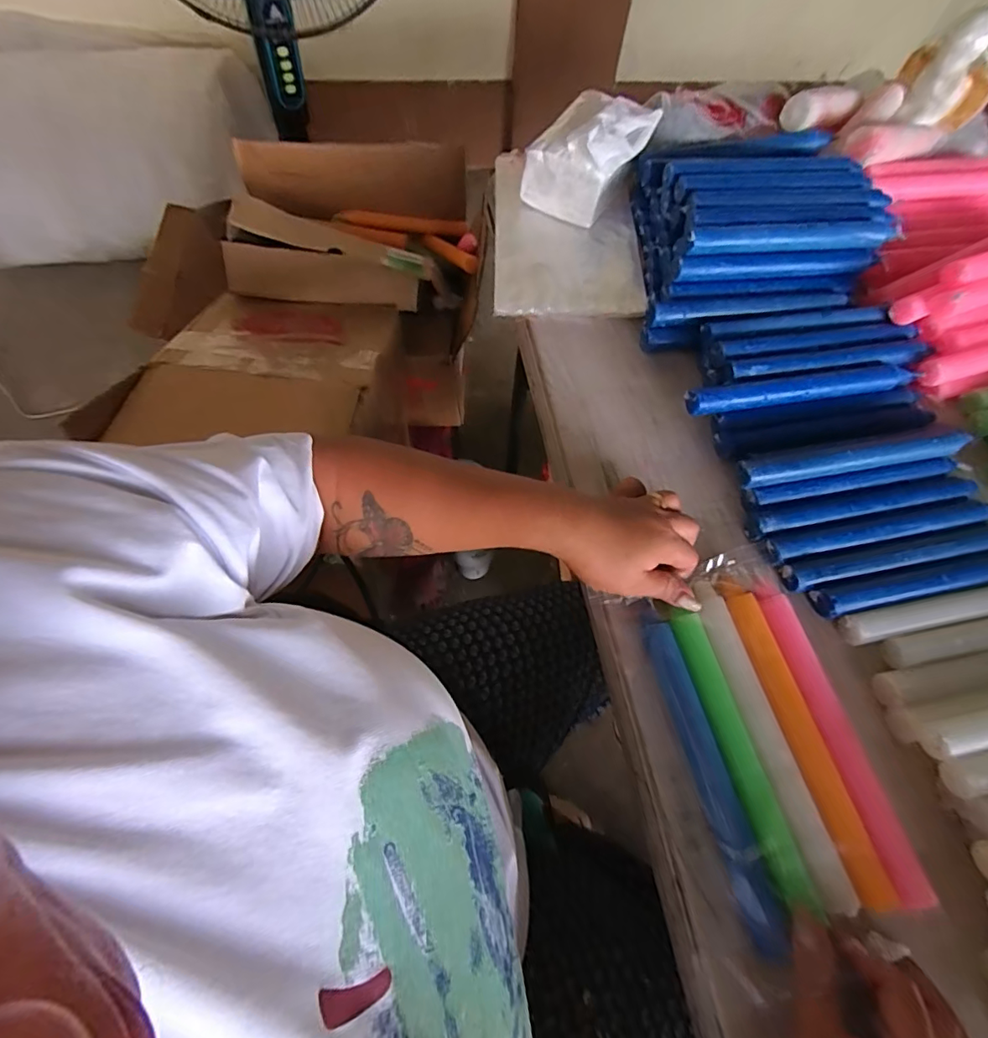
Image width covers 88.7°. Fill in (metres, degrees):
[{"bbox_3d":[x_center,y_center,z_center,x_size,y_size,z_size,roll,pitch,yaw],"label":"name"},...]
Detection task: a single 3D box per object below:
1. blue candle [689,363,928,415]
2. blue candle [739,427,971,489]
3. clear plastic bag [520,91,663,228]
[{"bbox_3d":[0.271,-0.116,0.440,0.210,0.017,0.021,-9,66,-7],"label":"blue candle"},{"bbox_3d":[0.294,-0.052,0.416,0.198,0.023,0.025,-9,66,-7],"label":"blue candle"},{"bbox_3d":[0.106,-0.396,0.543,0.104,0.078,0.129,29,67,10],"label":"clear plastic bag"}]

